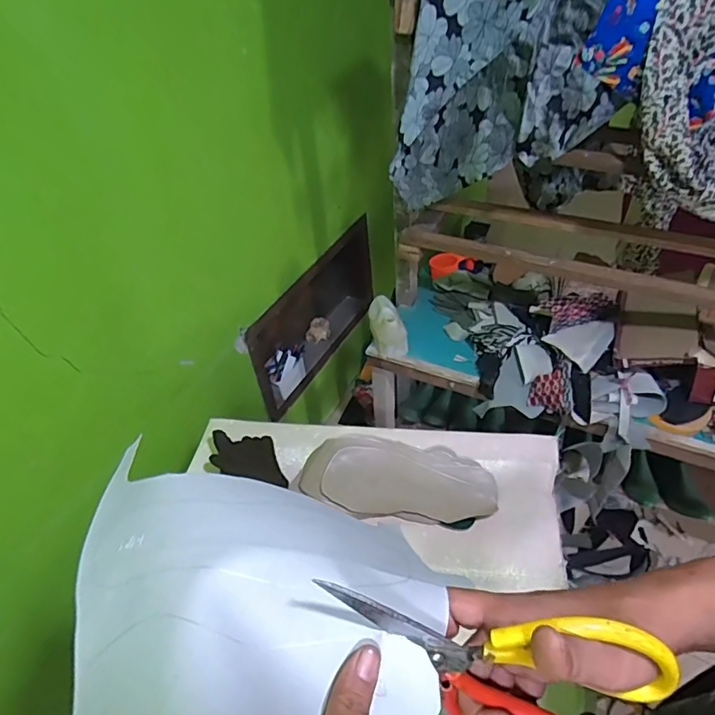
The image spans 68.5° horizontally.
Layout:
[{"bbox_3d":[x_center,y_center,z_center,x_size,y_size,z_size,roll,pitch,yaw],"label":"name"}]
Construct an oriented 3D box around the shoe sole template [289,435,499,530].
[{"bbox_3d":[0.058,0.196,0.834,0.314,0.040,0.143,6,45,14],"label":"shoe sole template"}]

